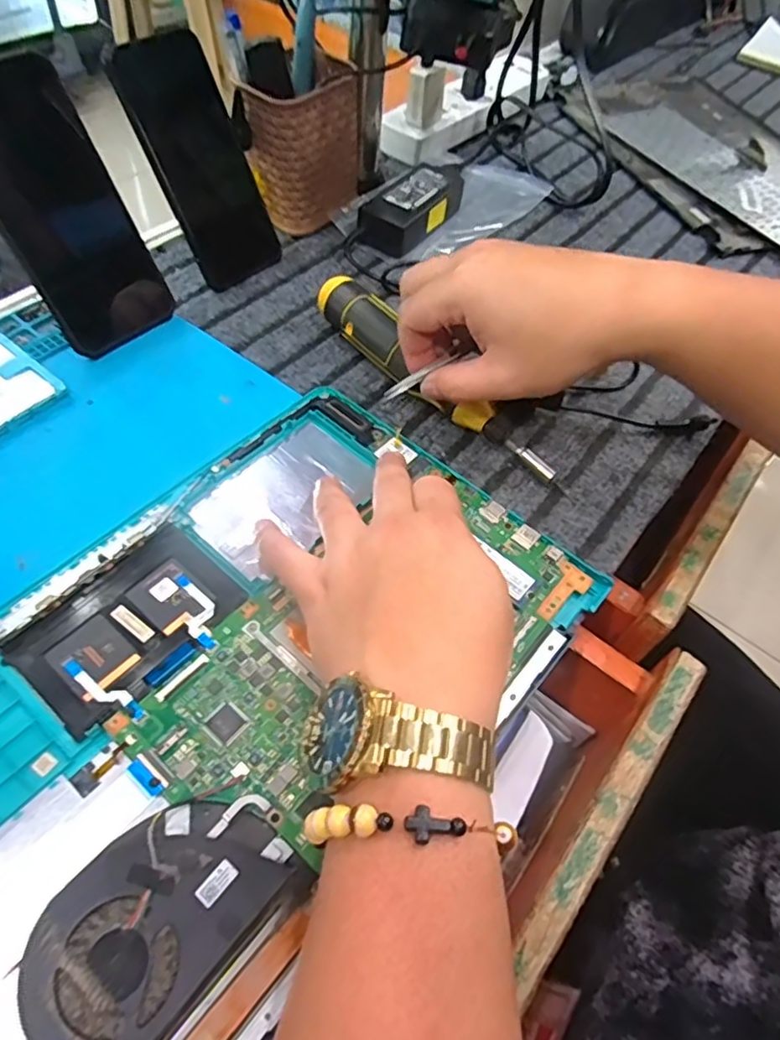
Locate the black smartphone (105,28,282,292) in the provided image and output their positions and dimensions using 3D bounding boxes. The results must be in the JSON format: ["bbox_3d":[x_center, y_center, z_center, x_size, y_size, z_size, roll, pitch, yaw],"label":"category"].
[{"bbox_3d":[-0.137,-0.261,0.454,0.008,0.159,0.077,12,45,47],"label":"black smartphone"}]

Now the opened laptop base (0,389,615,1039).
[{"bbox_3d":[-0.074,0.077,0.305,0.222,0.015,0.354,36,60,20],"label":"opened laptop base"}]

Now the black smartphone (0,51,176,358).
[{"bbox_3d":[-0.206,-0.194,0.390,0.080,0.160,0.008,-40,35,-27],"label":"black smartphone"}]

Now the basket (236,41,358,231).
[{"bbox_3d":[-0.070,-0.311,0.514,0.083,0.110,0.084,3,55,-4],"label":"basket"}]

